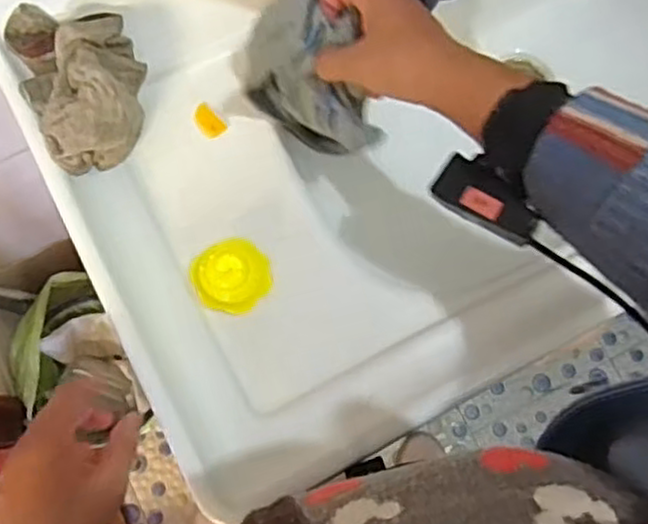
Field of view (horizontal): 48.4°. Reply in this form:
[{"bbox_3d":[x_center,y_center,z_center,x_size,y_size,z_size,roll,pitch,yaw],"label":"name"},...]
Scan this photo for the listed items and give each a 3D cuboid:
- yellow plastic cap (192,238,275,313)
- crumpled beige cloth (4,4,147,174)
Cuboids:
[{"bbox_3d":[-0.077,0.011,0.598,0.057,0.033,0.061,0,79,0],"label":"yellow plastic cap"},{"bbox_3d":[-0.201,-0.152,0.602,0.095,0.055,0.137,-25,80,-4],"label":"crumpled beige cloth"}]

